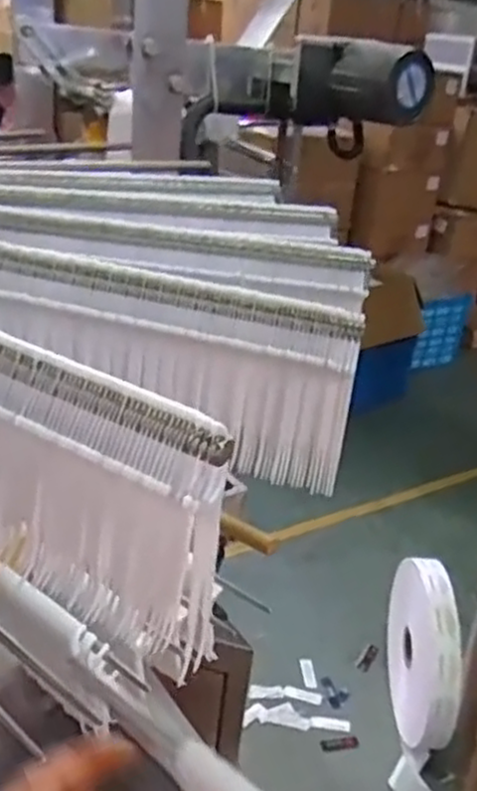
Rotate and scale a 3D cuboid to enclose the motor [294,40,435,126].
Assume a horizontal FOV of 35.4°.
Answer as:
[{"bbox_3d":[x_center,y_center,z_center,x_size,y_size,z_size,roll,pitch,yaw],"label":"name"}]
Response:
[{"bbox_3d":[0.117,-0.306,0.737,0.063,0.077,0.149,-14,32,-36],"label":"motor"}]

